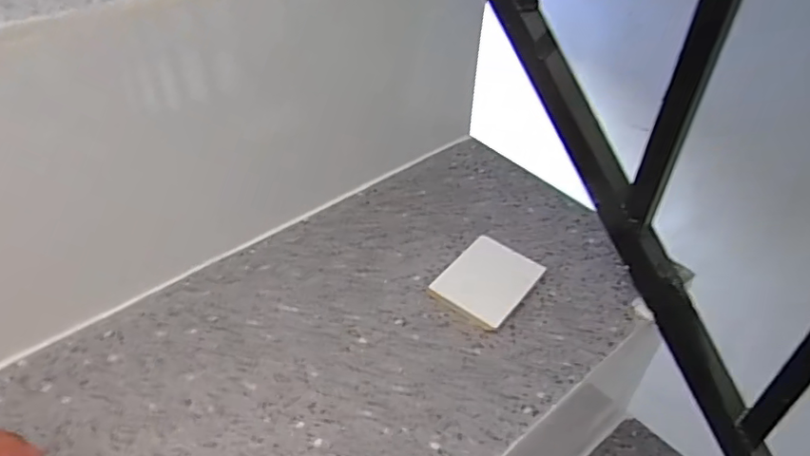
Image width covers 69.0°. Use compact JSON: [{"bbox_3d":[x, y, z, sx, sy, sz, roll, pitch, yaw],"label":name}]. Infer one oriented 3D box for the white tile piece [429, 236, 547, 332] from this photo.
[{"bbox_3d":[0.070,0.044,0.496,0.066,0.010,0.083,29,49,27],"label":"white tile piece"}]

